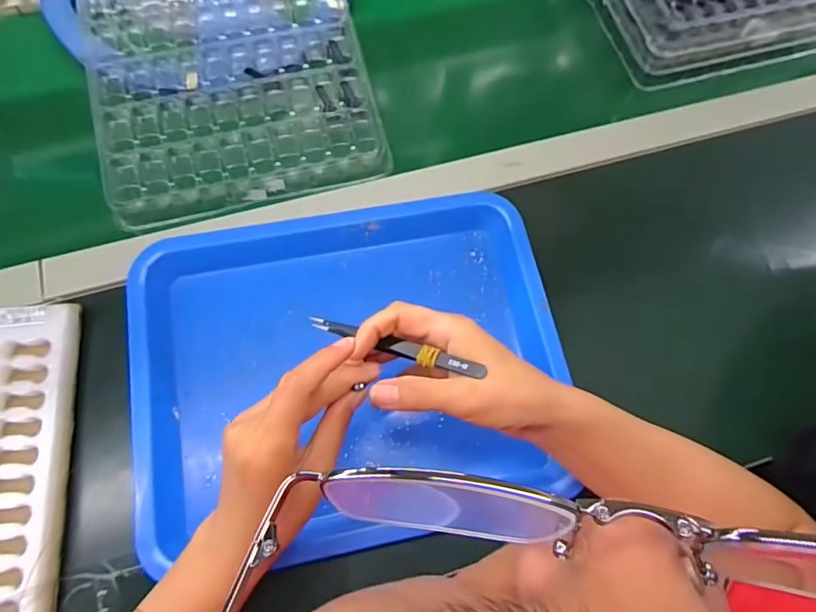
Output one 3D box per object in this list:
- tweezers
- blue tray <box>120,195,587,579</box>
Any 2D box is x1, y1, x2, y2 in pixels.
[{"bbox_3d":[-0.006,0.028,0.330,0.111,0.006,0.011,15,71,24],"label":"tweezers"},{"bbox_3d":[-0.045,0.049,0.410,0.333,0.032,0.272,-9,71,-5],"label":"blue tray"}]

